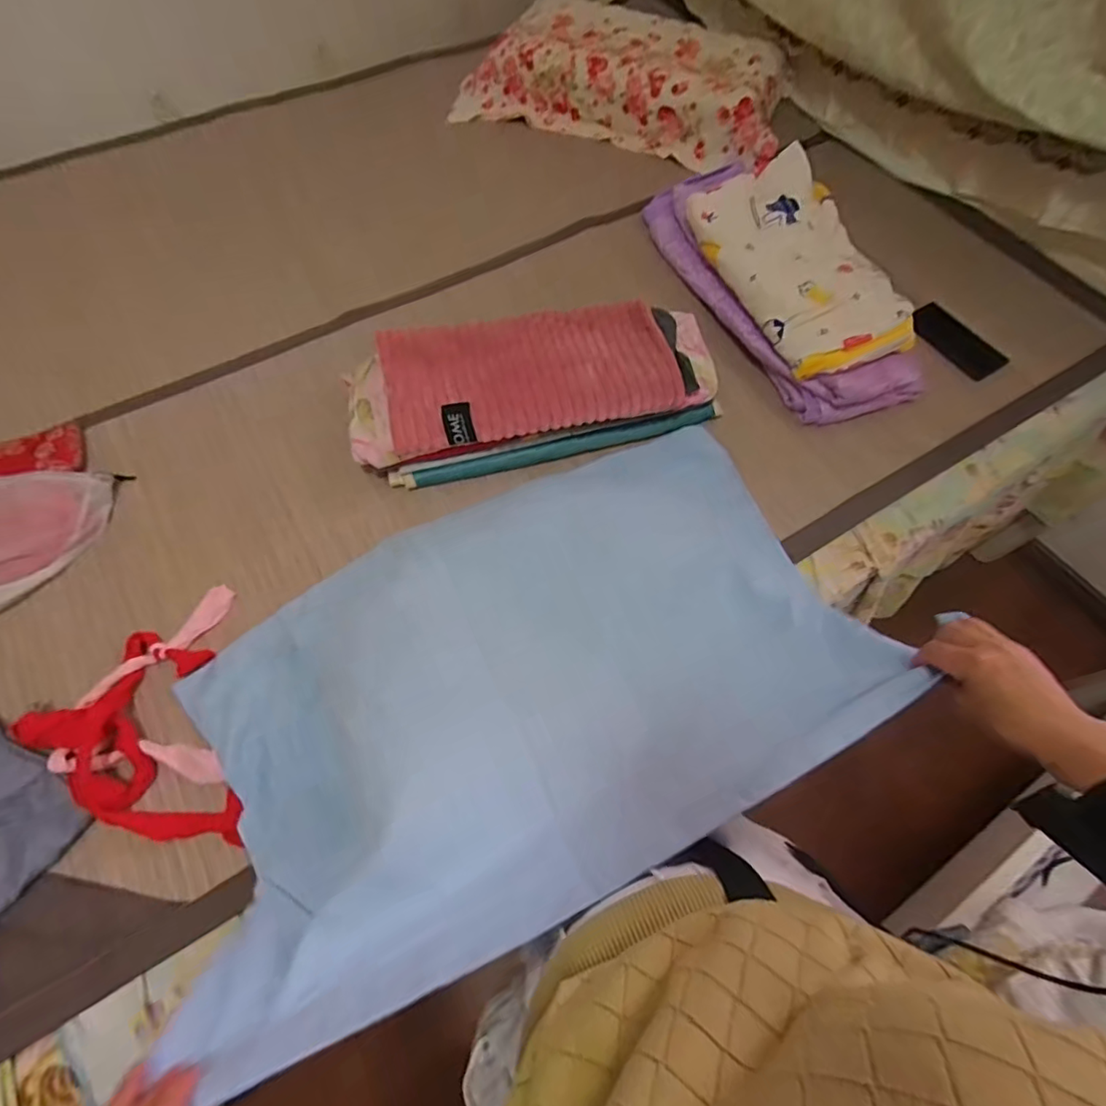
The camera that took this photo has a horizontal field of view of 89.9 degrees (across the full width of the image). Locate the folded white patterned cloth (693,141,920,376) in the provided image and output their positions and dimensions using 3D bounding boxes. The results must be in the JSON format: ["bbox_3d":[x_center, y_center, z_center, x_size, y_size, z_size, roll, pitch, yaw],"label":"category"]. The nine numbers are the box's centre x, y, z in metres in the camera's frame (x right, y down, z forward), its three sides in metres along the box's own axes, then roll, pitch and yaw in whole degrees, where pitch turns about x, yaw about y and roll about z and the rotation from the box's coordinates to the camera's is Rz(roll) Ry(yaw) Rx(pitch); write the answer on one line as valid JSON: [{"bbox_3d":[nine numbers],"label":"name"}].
[{"bbox_3d":[0.388,-0.458,0.873,0.203,0.070,0.394,-18,67,-10],"label":"folded white patterned cloth"}]

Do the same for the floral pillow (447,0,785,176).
[{"bbox_3d":[0.162,-1.020,1.169,0.643,0.119,0.349,17,66,6],"label":"floral pillow"}]

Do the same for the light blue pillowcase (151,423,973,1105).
[{"bbox_3d":[-0.038,0.104,0.583,0.674,0.201,0.433,-24,69,-12],"label":"light blue pillowcase"}]

